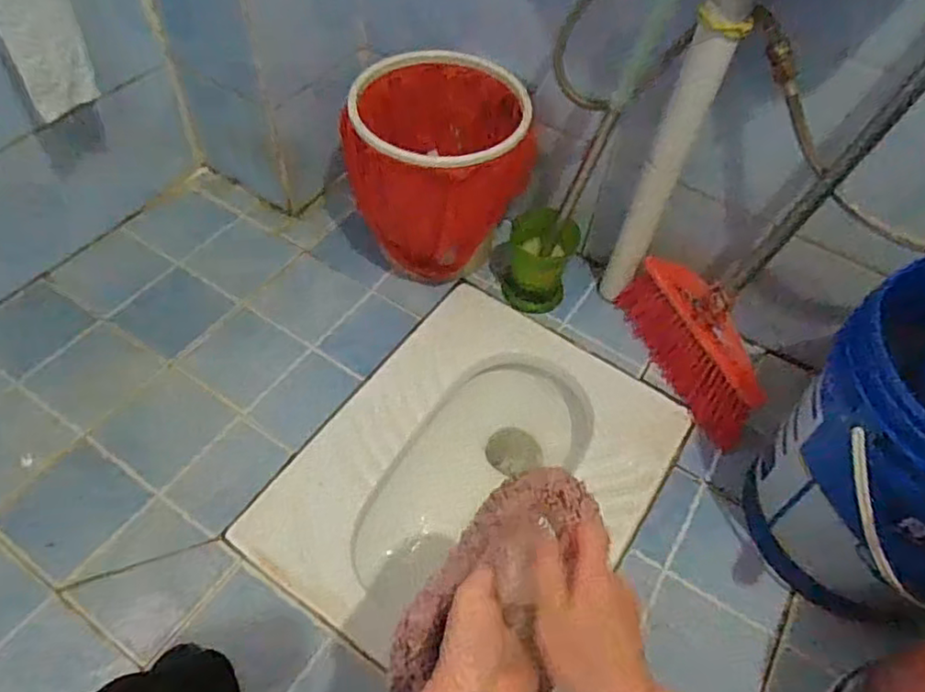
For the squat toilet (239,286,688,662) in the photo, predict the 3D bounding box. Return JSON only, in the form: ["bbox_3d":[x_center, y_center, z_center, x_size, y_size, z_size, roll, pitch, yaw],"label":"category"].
[{"bbox_3d":[0.019,0.213,0.941,0.431,0.167,0.538,31,57,18],"label":"squat toilet"}]

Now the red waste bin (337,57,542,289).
[{"bbox_3d":[-0.044,-0.269,0.976,0.228,0.272,0.229,2,54,-3],"label":"red waste bin"}]

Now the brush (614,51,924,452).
[{"bbox_3d":[0.412,-0.208,0.781,0.093,0.755,0.285,-6,43,-24],"label":"brush"}]

